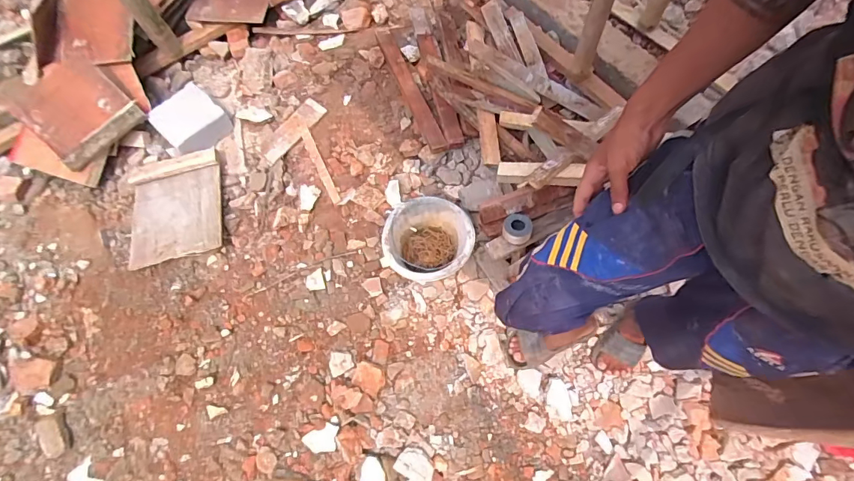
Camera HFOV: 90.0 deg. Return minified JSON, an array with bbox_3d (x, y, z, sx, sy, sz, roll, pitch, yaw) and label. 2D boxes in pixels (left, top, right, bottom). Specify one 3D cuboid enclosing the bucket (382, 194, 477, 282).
[{"bbox_3d":[0.005,0.016,1.309,0.260,0.166,0.245,-1,71,3],"label":"bucket"}]

